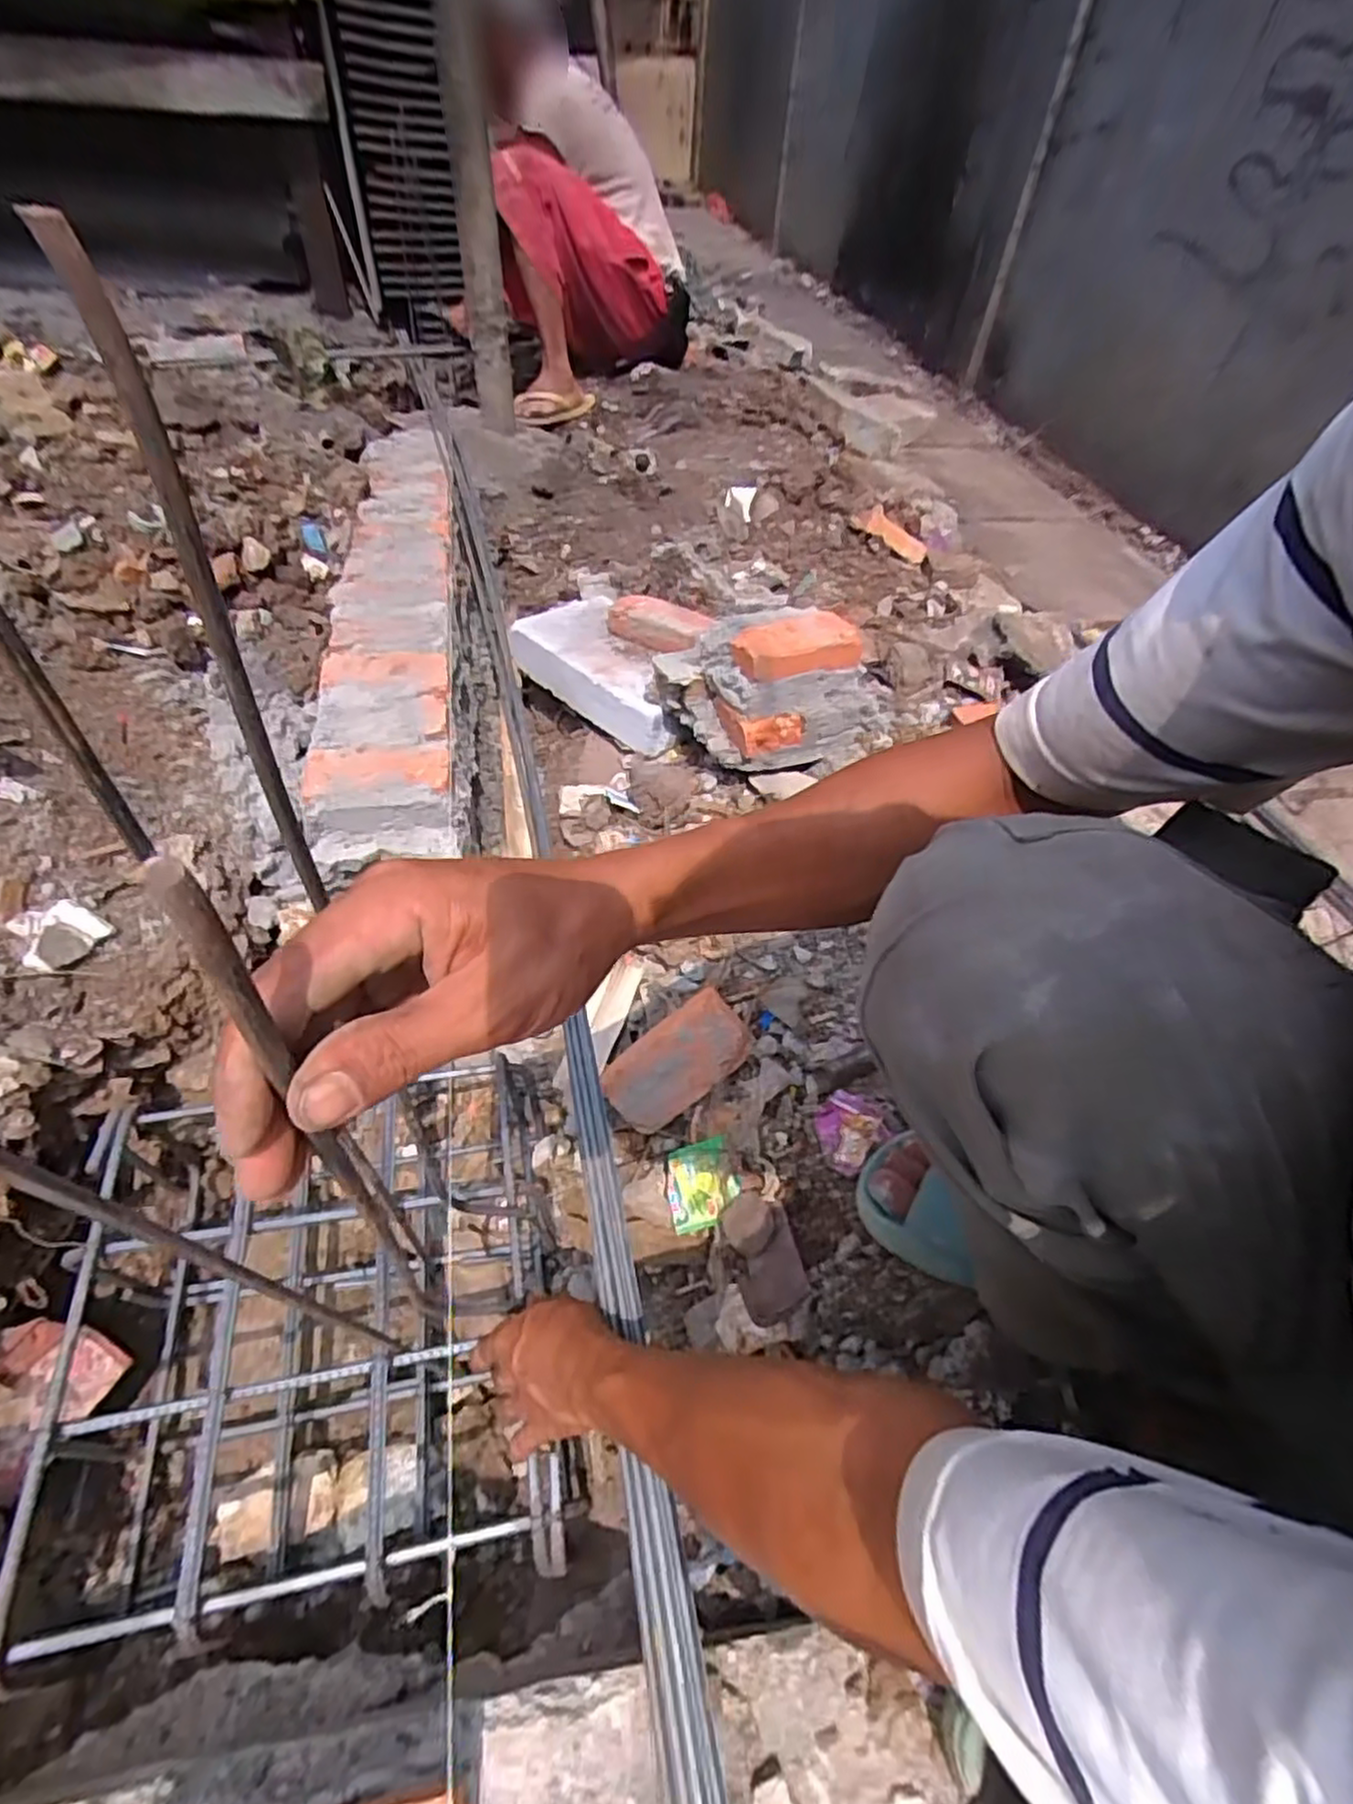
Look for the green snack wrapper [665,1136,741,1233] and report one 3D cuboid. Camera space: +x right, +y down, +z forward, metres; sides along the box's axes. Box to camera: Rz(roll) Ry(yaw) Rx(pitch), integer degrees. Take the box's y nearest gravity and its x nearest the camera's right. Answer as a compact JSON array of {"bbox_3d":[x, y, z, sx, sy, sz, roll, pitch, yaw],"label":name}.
[{"bbox_3d":[0.023,0.273,0.705,0.079,0.009,0.072,-29,64,23],"label":"green snack wrapper"}]

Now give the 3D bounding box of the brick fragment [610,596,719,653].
[{"bbox_3d":[-0.024,-0.428,1.121,0.154,0.050,0.089,28,53,18],"label":"brick fragment"}]

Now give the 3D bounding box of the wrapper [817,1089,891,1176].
[{"bbox_3d":[0.163,0.211,0.682,0.060,0.034,0.069,38,56,25],"label":"wrapper"}]

